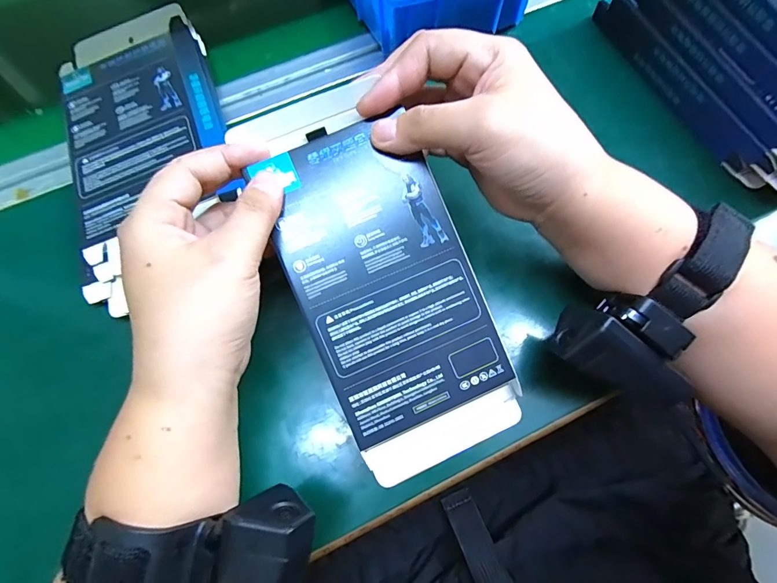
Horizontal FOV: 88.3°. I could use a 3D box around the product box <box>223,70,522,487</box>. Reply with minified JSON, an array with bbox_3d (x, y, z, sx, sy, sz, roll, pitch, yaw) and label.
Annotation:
[{"bbox_3d":[-0.003,-0.005,0.225,0.093,0.019,0.212,-24,92,-7],"label":"product box"}]

